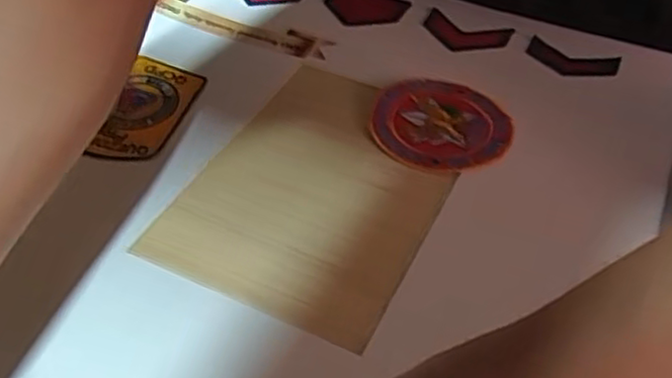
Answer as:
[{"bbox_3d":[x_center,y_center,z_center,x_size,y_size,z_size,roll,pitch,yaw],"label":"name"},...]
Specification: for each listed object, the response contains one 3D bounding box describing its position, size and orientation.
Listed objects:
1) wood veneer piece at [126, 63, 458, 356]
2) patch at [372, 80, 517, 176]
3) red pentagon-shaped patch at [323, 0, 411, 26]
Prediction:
[{"bbox_3d":[-0.008,-0.003,0.405,0.138,0.008,0.190,19,48,19],"label":"wood veneer piece"},{"bbox_3d":[0.067,-0.042,0.439,0.084,0.006,0.088,-1,47,1],"label":"patch"},{"bbox_3d":[0.023,-0.145,0.544,0.064,0.005,0.052,16,47,13],"label":"red pentagon-shaped patch"}]

